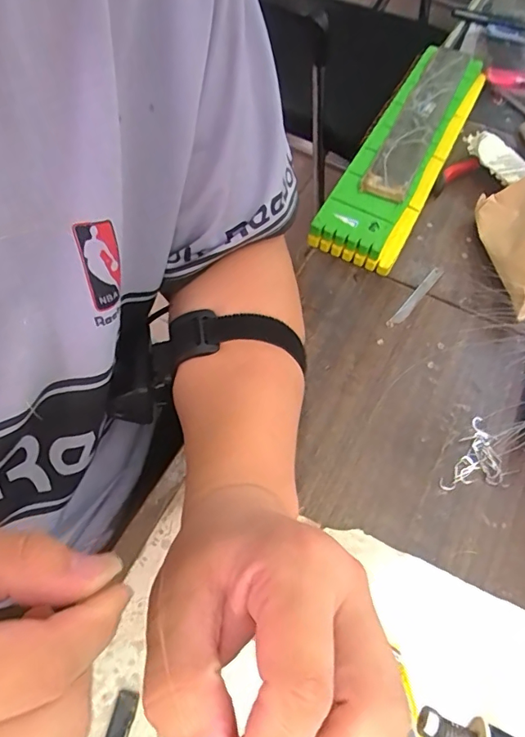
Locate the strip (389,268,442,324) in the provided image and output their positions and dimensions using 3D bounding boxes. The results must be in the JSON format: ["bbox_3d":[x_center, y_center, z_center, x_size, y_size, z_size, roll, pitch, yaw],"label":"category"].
[{"bbox_3d":[0.134,-0.063,0.420,0.010,0.004,0.077,36,65,16],"label":"strip"}]

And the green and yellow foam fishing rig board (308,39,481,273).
[{"bbox_3d":[0.155,-0.237,0.511,0.079,0.036,0.344,25,62,11],"label":"green and yellow foam fishing rig board"}]

